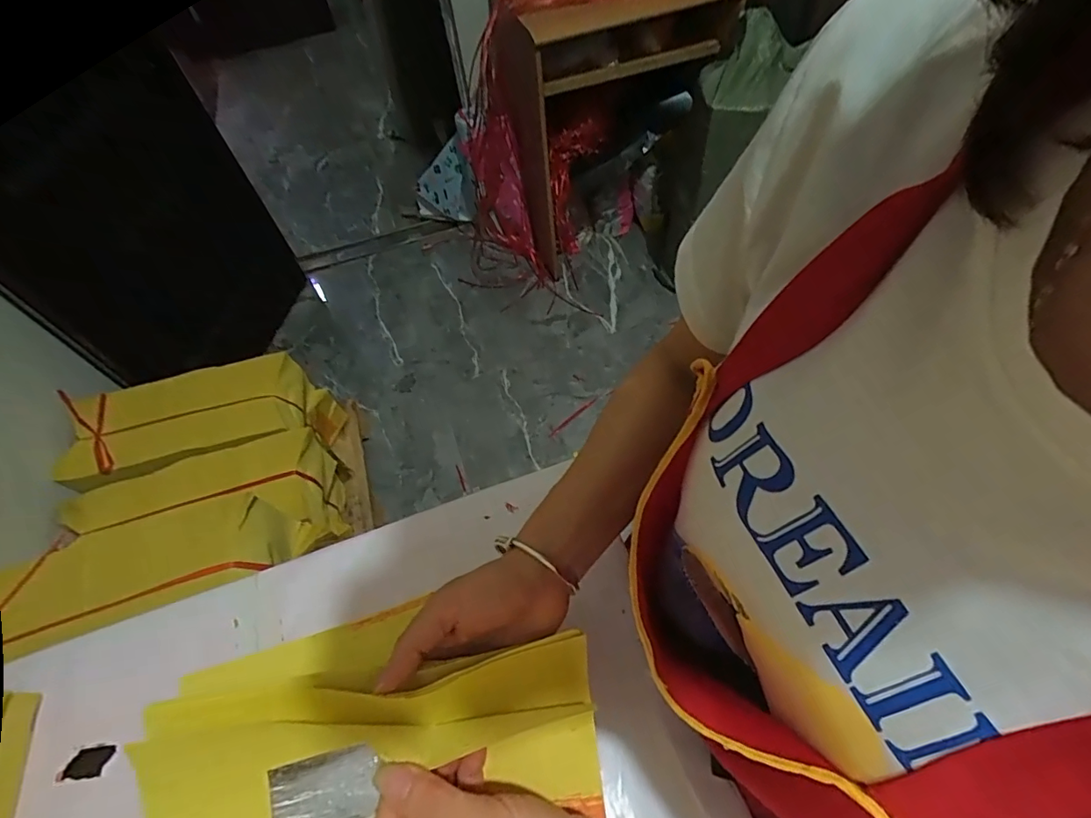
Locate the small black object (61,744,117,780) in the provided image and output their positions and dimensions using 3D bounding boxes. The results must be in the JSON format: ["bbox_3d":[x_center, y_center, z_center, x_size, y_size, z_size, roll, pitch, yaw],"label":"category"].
[{"bbox_3d":[-0.351,0.271,0.387,0.037,0.005,0.020,-10,56,-1],"label":"small black object"}]

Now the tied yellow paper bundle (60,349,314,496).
[{"bbox_3d":[-0.833,0.030,1.164,0.505,0.133,0.235,-16,56,-4],"label":"tied yellow paper bundle"}]

